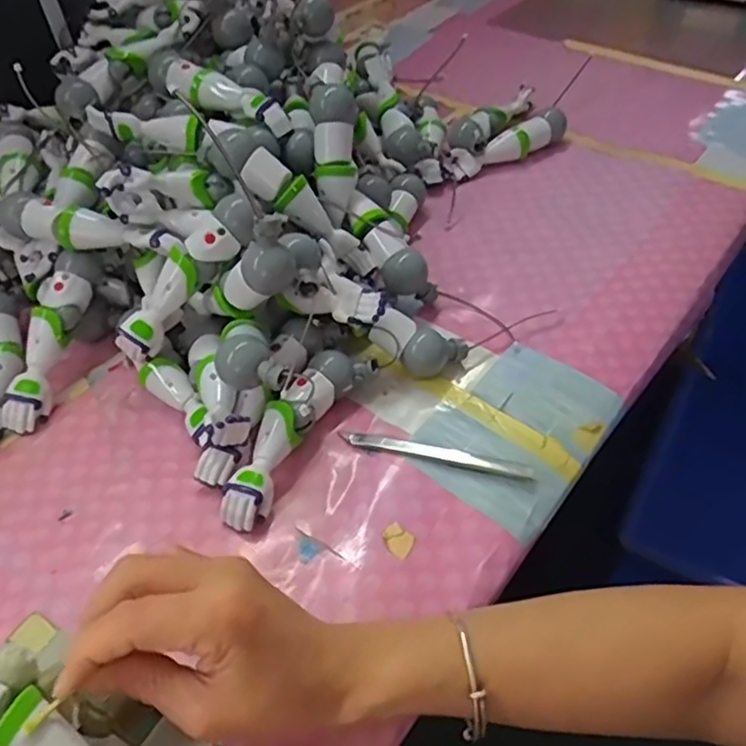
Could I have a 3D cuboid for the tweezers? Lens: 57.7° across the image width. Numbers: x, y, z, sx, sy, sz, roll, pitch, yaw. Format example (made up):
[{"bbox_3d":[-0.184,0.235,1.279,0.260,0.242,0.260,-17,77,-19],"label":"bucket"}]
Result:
[{"bbox_3d":[0.042,0.055,0.460,0.132,0.008,0.013,10,50,12],"label":"tweezers"}]

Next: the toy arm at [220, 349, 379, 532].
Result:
[{"bbox_3d":[-0.055,0.041,0.465,0.040,0.036,0.144,25,54,24],"label":"toy arm"}]

